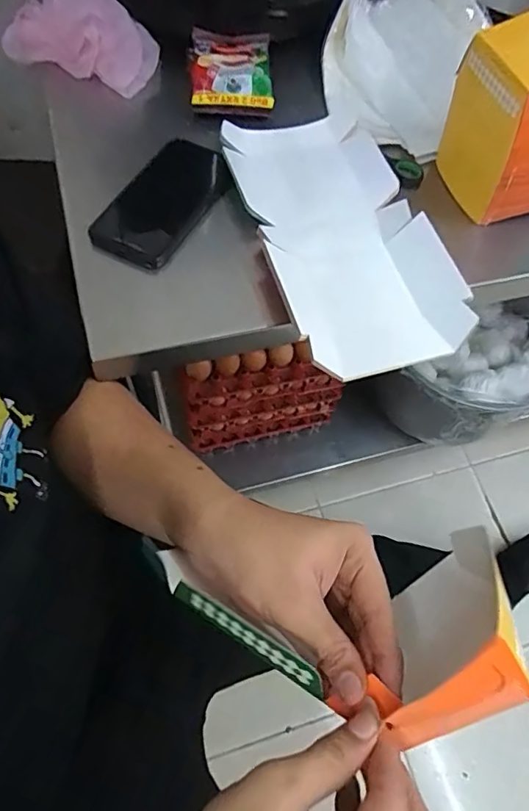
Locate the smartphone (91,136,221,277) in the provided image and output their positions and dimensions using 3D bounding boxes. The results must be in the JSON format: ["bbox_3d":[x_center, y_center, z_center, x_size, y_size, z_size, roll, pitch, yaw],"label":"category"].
[{"bbox_3d":[-0.105,-0.208,0.541,0.081,0.012,0.161,29,69,5],"label":"smartphone"}]

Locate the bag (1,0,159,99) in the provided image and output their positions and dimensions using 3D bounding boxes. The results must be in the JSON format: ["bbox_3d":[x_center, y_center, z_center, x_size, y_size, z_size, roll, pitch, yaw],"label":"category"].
[{"bbox_3d":[-0.216,-0.436,0.608,0.172,0.077,0.078,17,63,4],"label":"bag"}]

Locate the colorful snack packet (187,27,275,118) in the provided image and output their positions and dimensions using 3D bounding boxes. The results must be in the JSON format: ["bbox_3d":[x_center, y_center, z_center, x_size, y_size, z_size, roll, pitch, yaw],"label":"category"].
[{"bbox_3d":[-0.039,-0.385,0.613,0.095,0.033,0.122,-3,63,-6],"label":"colorful snack packet"}]

